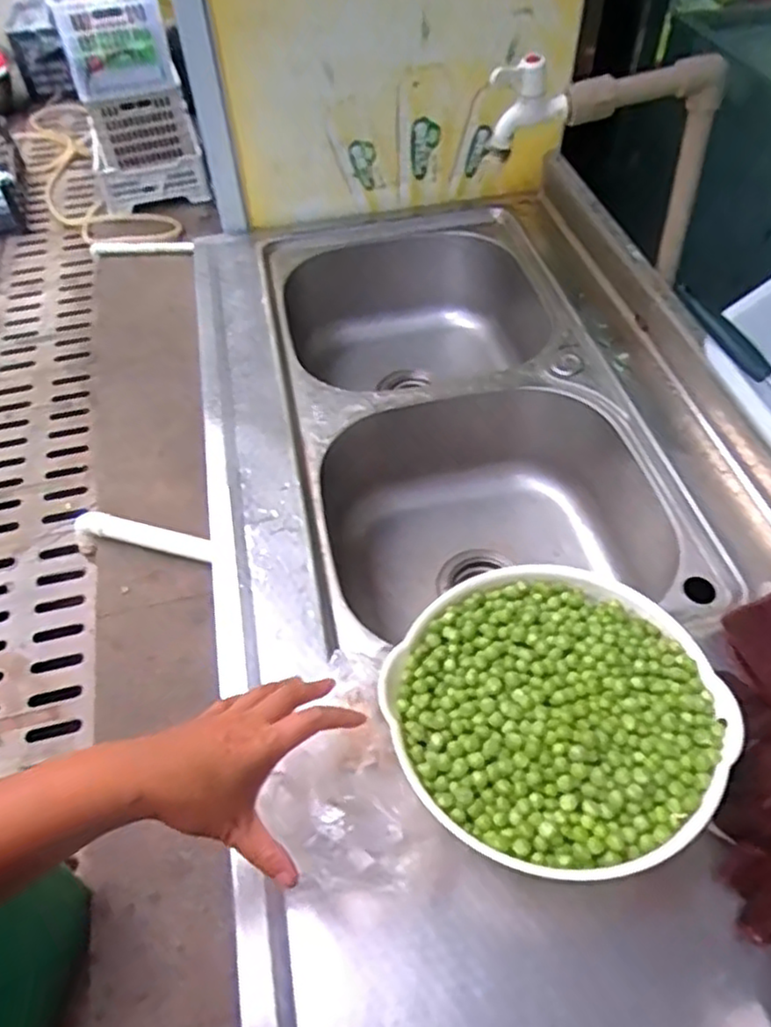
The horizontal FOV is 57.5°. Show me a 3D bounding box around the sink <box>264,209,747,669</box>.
[{"bbox_3d":[0.082,-0.134,0.999,0.414,0.239,0.758,-10,52,-6],"label":"sink"}]

